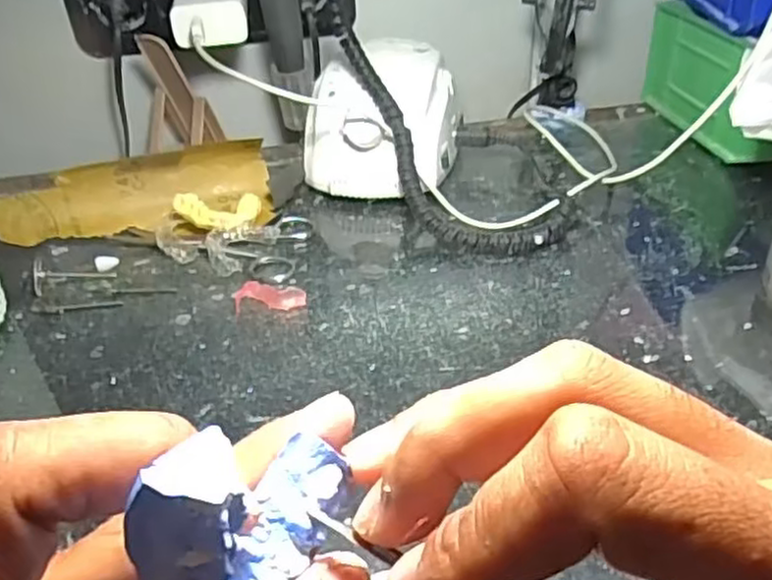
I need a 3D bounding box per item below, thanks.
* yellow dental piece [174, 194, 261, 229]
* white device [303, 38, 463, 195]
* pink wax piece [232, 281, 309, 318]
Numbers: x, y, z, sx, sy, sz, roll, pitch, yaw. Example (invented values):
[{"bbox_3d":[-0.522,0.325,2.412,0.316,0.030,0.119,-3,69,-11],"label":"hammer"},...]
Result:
[{"bbox_3d":[-0.111,-0.055,0.490,0.056,0.022,0.038,-20,39,-23],"label":"yellow dental piece"},{"bbox_3d":[0.000,-0.127,0.539,0.104,0.082,0.125,4,36,10],"label":"white device"},{"bbox_3d":[-0.068,0.003,0.426,0.042,0.010,0.020,-6,36,-4],"label":"pink wax piece"}]

